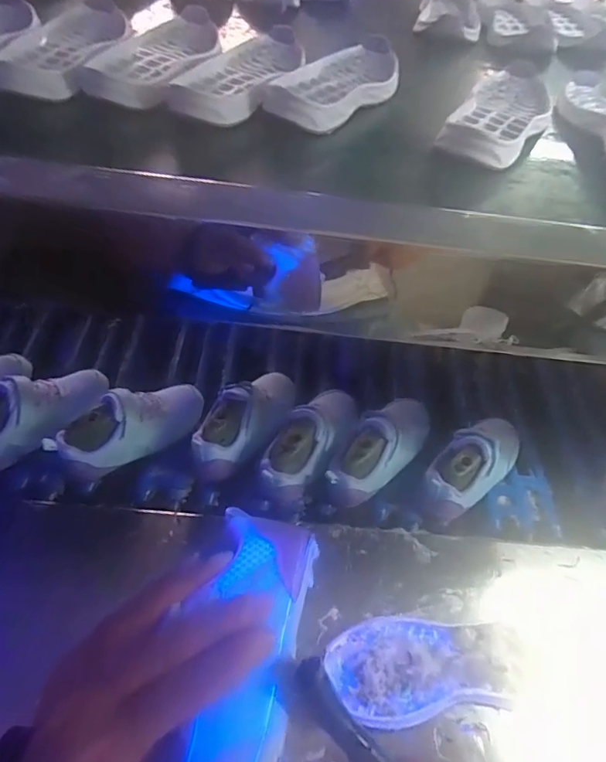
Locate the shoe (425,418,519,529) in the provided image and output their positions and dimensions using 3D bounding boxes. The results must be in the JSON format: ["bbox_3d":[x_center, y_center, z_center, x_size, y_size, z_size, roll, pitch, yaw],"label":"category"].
[{"bbox_3d":[0.208,0.098,0.593,0.161,0.084,0.065,-31,60,-28],"label":"shoe"}]

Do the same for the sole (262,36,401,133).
[{"bbox_3d":[0.033,-0.263,0.440,0.081,0.031,0.184,23,52,13],"label":"sole"}]

